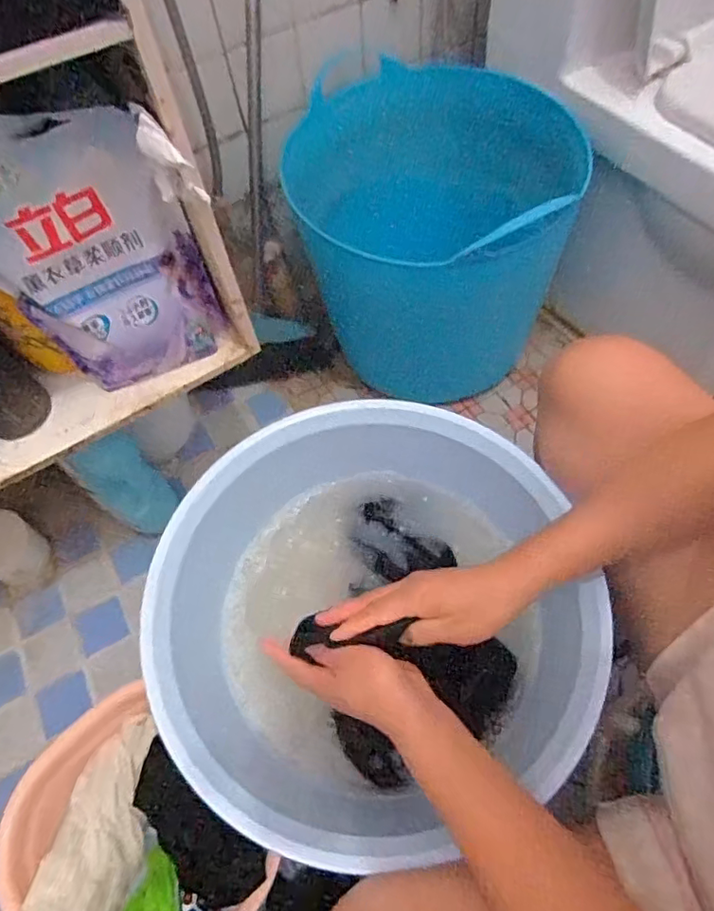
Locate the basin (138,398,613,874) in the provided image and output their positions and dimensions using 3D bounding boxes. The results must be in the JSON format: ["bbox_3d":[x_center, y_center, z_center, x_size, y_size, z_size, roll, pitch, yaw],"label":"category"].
[{"bbox_3d":[0.012,0.152,0.542,0.389,0.180,0.370,-2,61,4],"label":"basin"}]

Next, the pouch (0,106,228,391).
[{"bbox_3d":[-0.233,-0.160,0.465,0.180,0.231,0.066,-13,61,-2],"label":"pouch"}]

